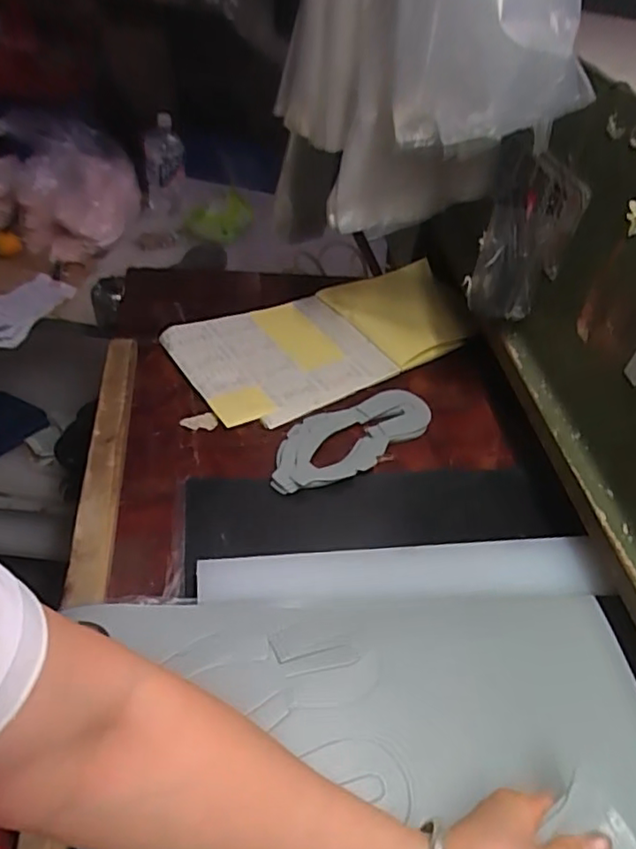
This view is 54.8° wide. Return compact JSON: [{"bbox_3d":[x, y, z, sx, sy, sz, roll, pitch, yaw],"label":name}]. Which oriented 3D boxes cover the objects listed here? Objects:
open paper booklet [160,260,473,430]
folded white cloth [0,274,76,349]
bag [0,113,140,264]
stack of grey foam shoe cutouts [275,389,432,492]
[{"bbox_3d":[0.027,-0.120,0.853,0.440,0.026,0.214,-20,50,-26],"label":"open paper booklet"},{"bbox_3d":[-0.533,-0.200,1.115,0.118,0.059,0.187,25,46,15],"label":"folded white cloth"},{"bbox_3d":[-0.628,-0.506,1.252,0.509,0.206,0.266,18,45,8],"label":"bag"},{"bbox_3d":[0.033,0.012,0.710,0.225,0.012,0.098,-27,54,-31],"label":"stack of grey foam shoe cutouts"}]

